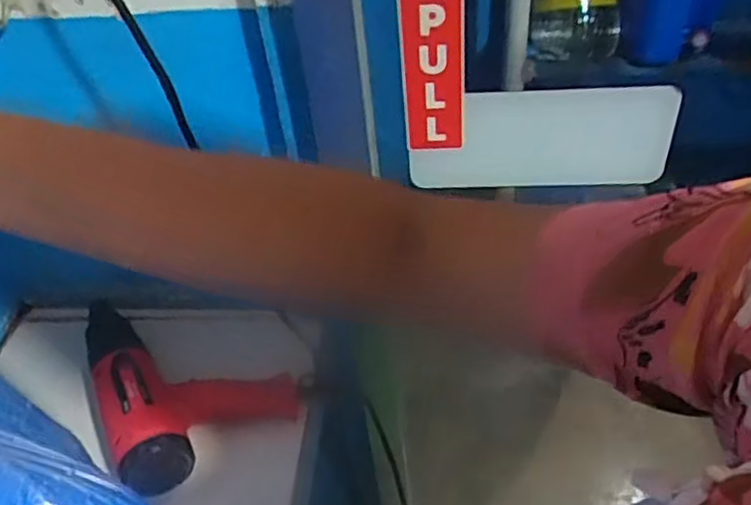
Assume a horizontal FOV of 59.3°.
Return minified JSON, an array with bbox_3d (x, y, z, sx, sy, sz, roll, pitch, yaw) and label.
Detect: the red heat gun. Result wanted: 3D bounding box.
[{"bbox_3d":[-0.226,0.117,0.726,0.185,0.068,0.255,-30,48,-23],"label":"red heat gun"}]

